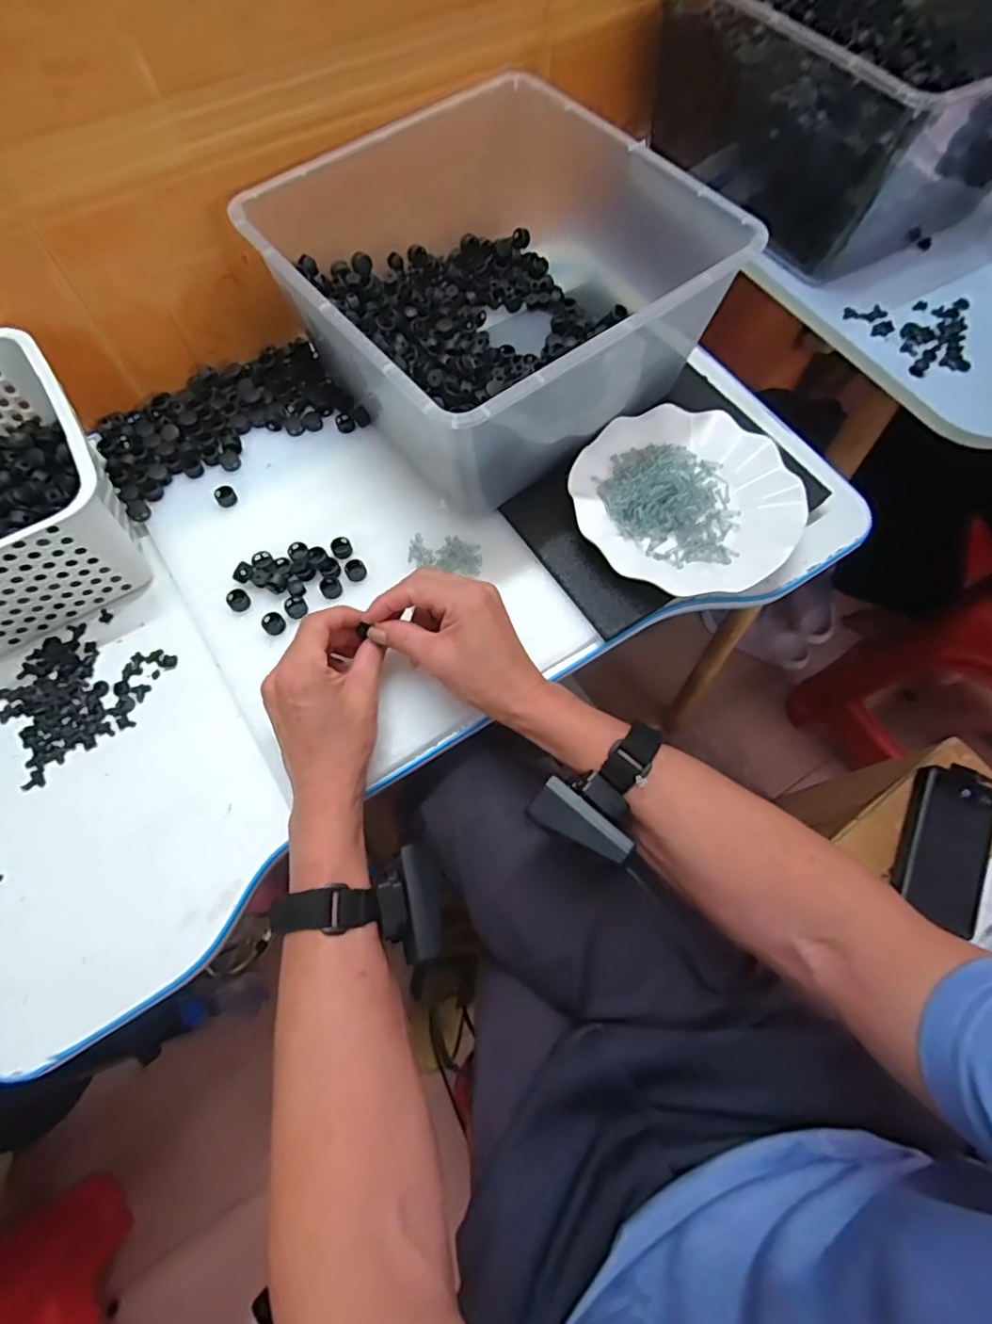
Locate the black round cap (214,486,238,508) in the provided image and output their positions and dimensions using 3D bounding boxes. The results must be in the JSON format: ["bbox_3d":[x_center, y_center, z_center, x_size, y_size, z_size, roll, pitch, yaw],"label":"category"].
[{"bbox_3d":[-0.237,-0.147,0.513,0.017,0.010,0.019,-35,73,-14],"label":"black round cap"}]

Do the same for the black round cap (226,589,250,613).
[{"bbox_3d":[-0.209,-0.050,0.476,0.016,0.011,0.018,-35,73,-14],"label":"black round cap"}]

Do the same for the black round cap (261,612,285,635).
[{"bbox_3d":[-0.177,-0.031,0.467,0.016,0.009,0.017,0,68,-1],"label":"black round cap"}]

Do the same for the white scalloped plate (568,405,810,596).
[{"bbox_3d":[0.156,-0.138,0.492,0.178,0.022,0.175,0,68,-1],"label":"white scalloped plate"}]

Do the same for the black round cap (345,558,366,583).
[{"bbox_3d":[-0.117,-0.076,0.489,0.016,0.008,0.019,-23,70,-9],"label":"black round cap"}]

